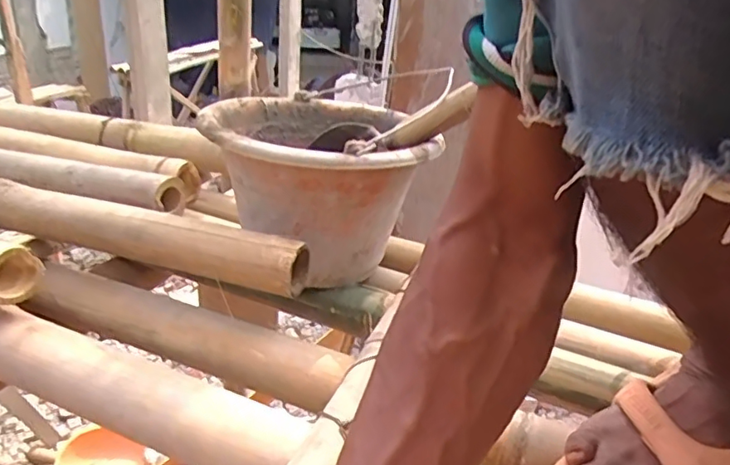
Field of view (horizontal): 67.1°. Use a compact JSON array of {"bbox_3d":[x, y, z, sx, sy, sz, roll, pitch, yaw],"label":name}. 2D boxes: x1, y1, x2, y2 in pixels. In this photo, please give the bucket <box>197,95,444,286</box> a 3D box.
[{"bbox_3d":[-0.058,-0.054,0.605,0.214,0.152,0.242,-3,27,-16],"label":"bucket"}]

